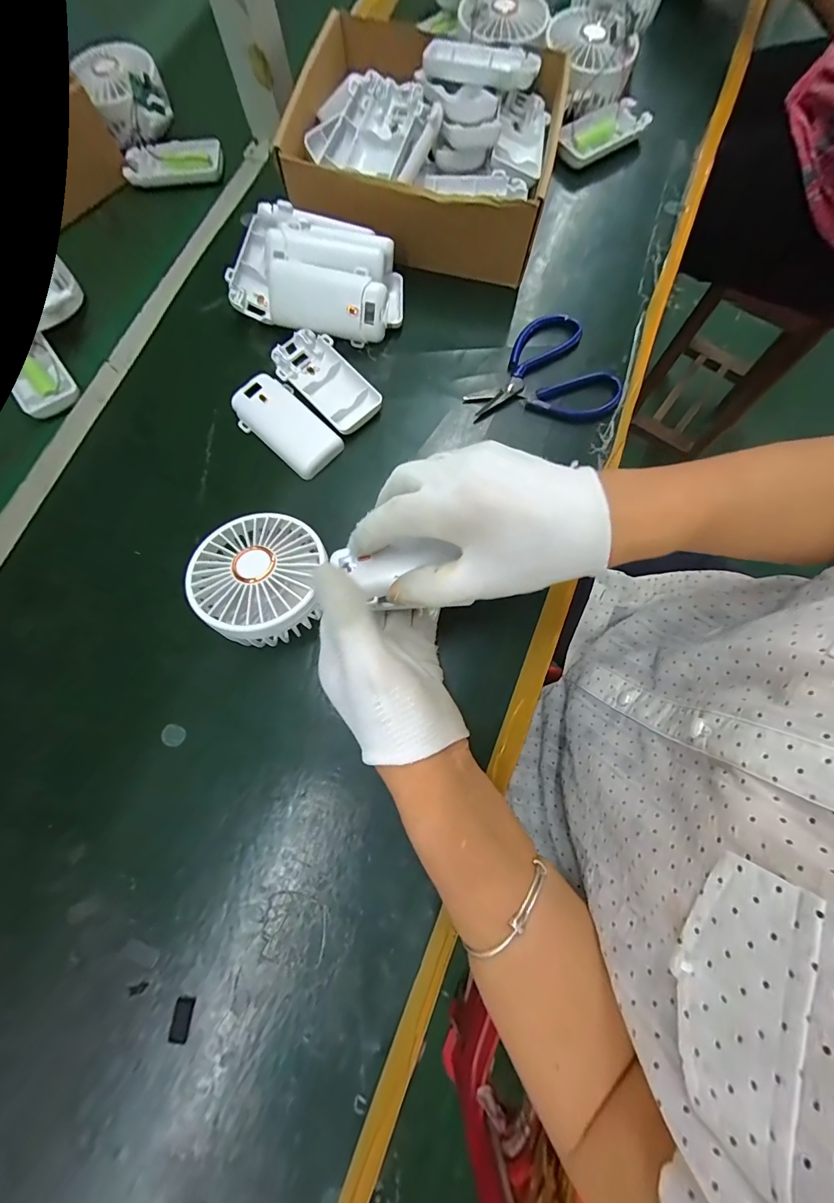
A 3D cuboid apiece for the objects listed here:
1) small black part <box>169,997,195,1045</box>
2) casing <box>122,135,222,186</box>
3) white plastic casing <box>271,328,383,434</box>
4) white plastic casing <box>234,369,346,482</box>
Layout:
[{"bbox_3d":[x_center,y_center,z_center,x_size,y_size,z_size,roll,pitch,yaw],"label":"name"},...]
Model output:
[{"bbox_3d":[-0.142,0.254,0.252,0.010,0.005,0.022,4,77,1],"label":"small black part"},{"bbox_3d":[-0.242,-0.438,0.415,0.092,0.011,0.046,-5,77,-1],"label":"casing"},{"bbox_3d":[-0.073,-0.180,0.342,0.047,0.016,0.095,-44,81,-9],"label":"white plastic casing"},{"bbox_3d":[-0.105,-0.142,0.334,0.090,0.014,0.046,40,80,8],"label":"white plastic casing"}]

